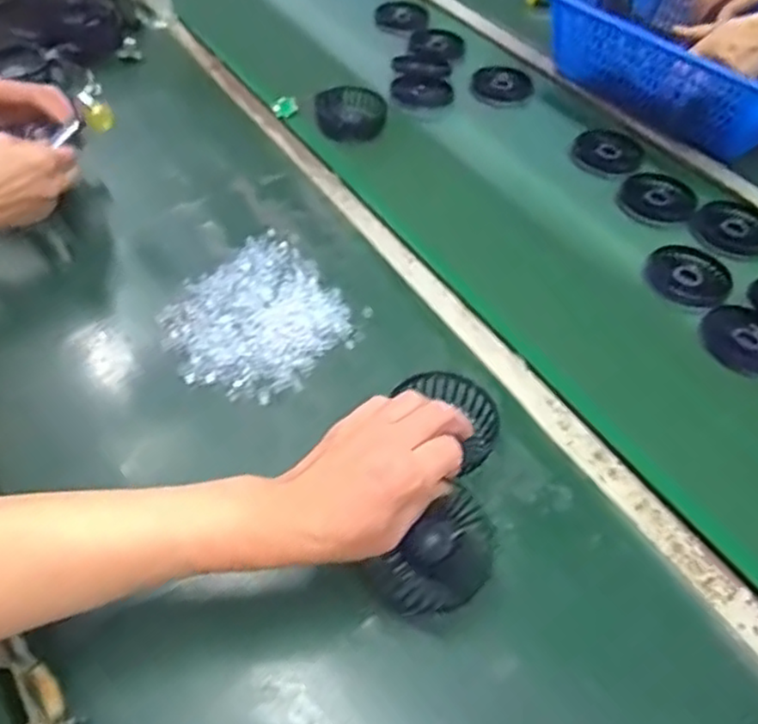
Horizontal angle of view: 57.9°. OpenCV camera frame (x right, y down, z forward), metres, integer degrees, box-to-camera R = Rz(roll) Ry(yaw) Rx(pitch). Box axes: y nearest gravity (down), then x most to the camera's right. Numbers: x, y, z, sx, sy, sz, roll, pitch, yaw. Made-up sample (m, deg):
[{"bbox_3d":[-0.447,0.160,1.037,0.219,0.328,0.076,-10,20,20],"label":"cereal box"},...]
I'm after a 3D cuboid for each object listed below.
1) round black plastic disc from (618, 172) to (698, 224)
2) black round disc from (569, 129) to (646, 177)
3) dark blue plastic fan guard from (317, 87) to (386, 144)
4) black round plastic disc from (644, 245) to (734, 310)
[{"bbox_3d":[0.327,-0.191,0.805,0.085,0.011,0.092,3,49,-4],"label":"round black plastic disc"},{"bbox_3d":[0.291,-0.267,0.869,0.089,0.013,0.103,25,51,15],"label":"black round disc"},{"bbox_3d":[-0.035,-0.314,0.877,0.084,0.037,0.084,3,49,-4],"label":"dark blue plastic fan guard"},{"bbox_3d":[0.329,-0.091,0.725,0.081,0.012,0.086,3,49,-4],"label":"black round plastic disc"}]

